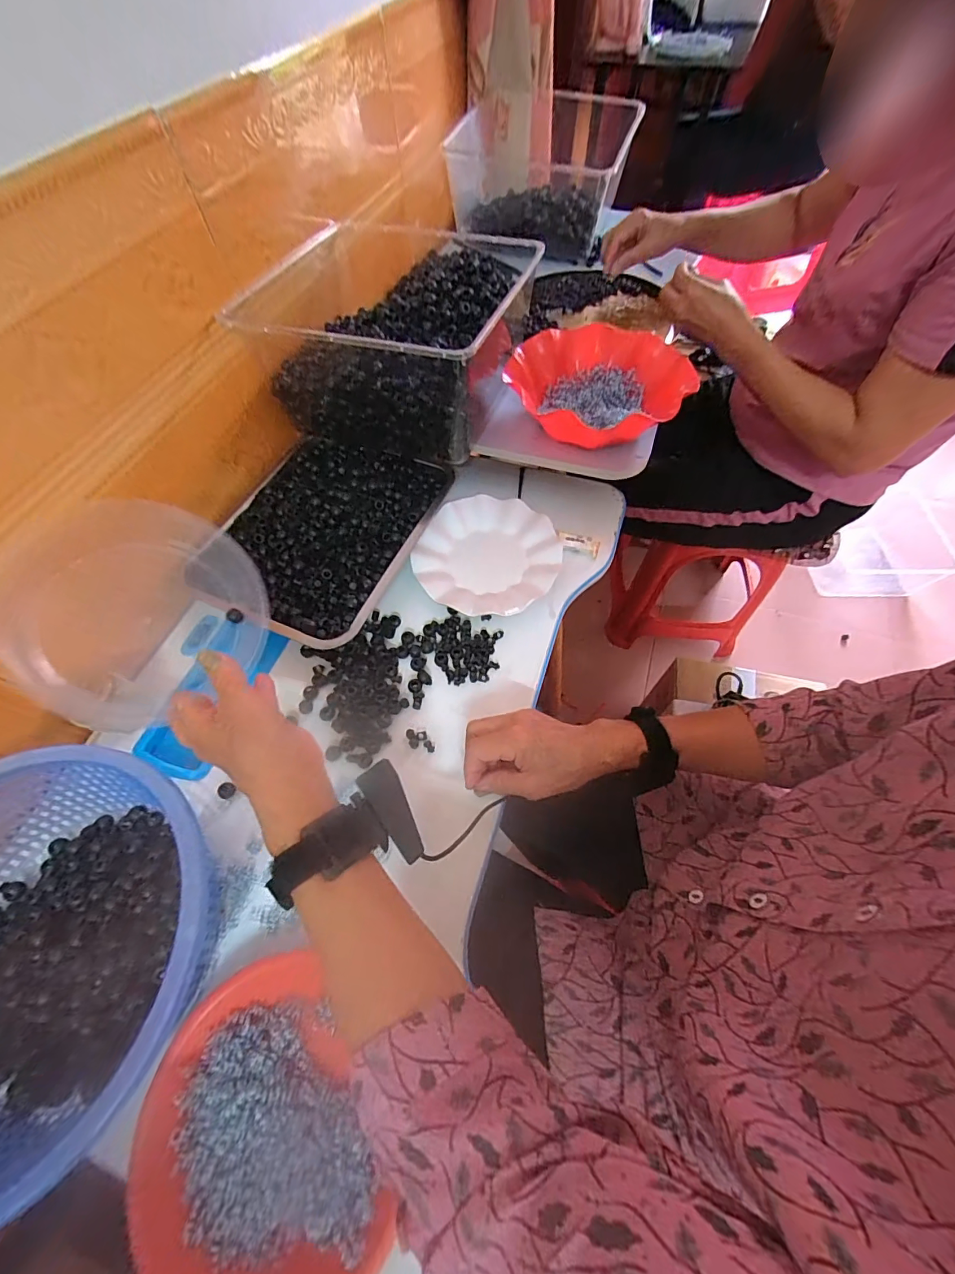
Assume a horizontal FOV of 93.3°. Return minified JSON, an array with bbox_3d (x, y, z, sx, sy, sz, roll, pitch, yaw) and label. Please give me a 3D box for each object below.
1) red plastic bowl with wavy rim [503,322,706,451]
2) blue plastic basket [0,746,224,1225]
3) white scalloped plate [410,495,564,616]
[{"bbox_3d":[0.156,-0.315,0.581,0.215,0.074,0.210,-1,61,1],"label":"red plastic bowl with wavy rim"},{"bbox_3d":[-0.332,0.237,0.345,0.273,0.100,0.271,-6,61,-2],"label":"blue plastic basket"},{"bbox_3d":[0.016,-0.104,0.571,0.174,0.024,0.170,-1,61,1],"label":"white scalloped plate"}]

